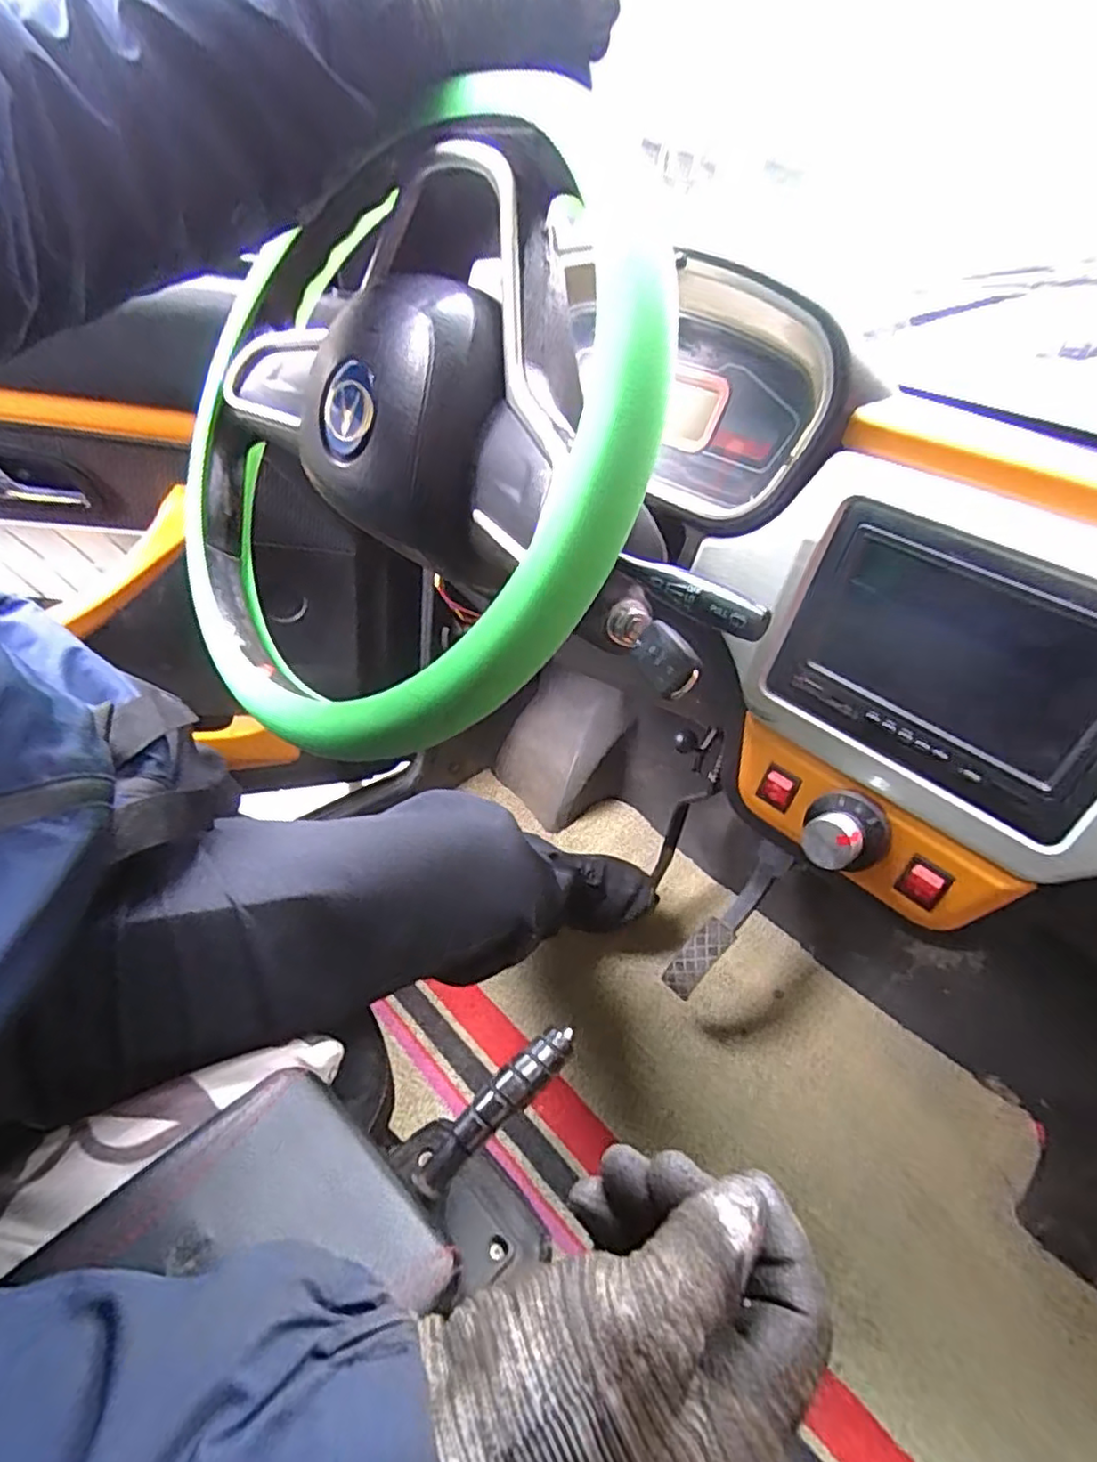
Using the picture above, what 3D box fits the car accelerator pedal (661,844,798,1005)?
[{"bbox_3d":[0.224,0.237,0.841,0.042,0.223,0.046,38,1,36],"label":"car accelerator pedal"}]

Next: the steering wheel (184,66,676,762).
[{"bbox_3d":[-0.088,-0.164,0.398,0.370,0.339,0.100,45,19,29],"label":"steering wheel"}]

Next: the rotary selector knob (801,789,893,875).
[{"bbox_3d":[0.200,0.073,0.455,0.054,0.048,0.046,28,40,26],"label":"rotary selector knob"}]

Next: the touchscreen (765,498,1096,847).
[{"bbox_3d":[0.240,-0.039,0.401,0.033,0.135,0.195,-23,46,-35],"label":"touchscreen"}]

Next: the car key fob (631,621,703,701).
[{"bbox_3d":[0.075,-0.047,0.434,0.014,0.033,0.062,30,23,-36],"label":"car key fob"}]

